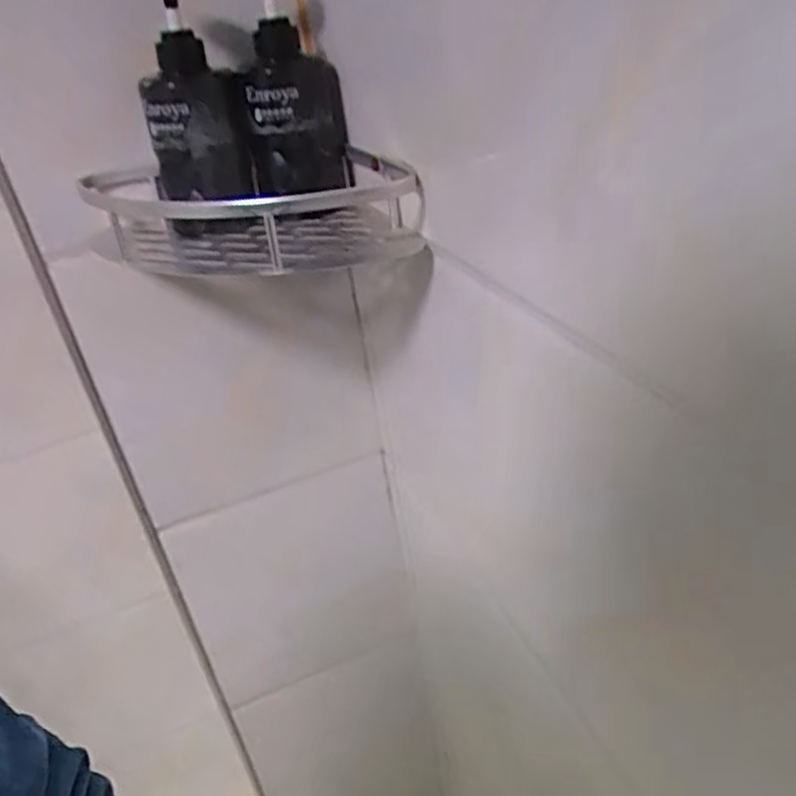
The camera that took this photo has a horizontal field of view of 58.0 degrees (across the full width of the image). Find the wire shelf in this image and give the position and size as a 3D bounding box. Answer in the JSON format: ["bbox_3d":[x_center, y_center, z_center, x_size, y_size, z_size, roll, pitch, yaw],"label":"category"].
[{"bbox_3d":[-0.109,-0.133,0.534,0.210,0.073,0.219,-21,33,-18],"label":"wire shelf"}]

